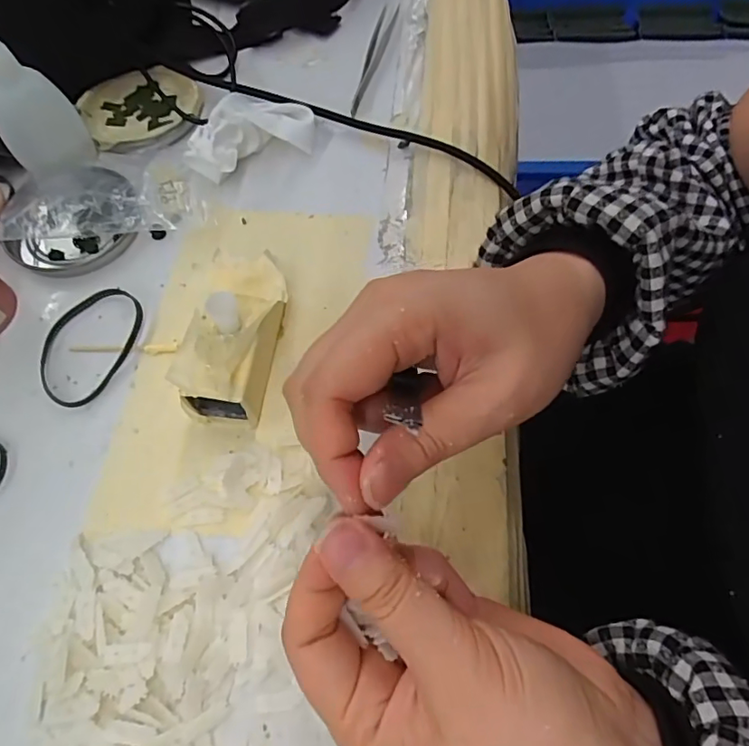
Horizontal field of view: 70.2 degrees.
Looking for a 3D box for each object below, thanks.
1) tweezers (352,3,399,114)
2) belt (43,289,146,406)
[{"bbox_3d":[-0.001,-0.235,0.396,0.015,0.004,0.122,13,65,6],"label":"tweezers"},{"bbox_3d":[-0.155,-0.017,0.288,0.047,0.007,0.070,25,66,12],"label":"belt"}]

